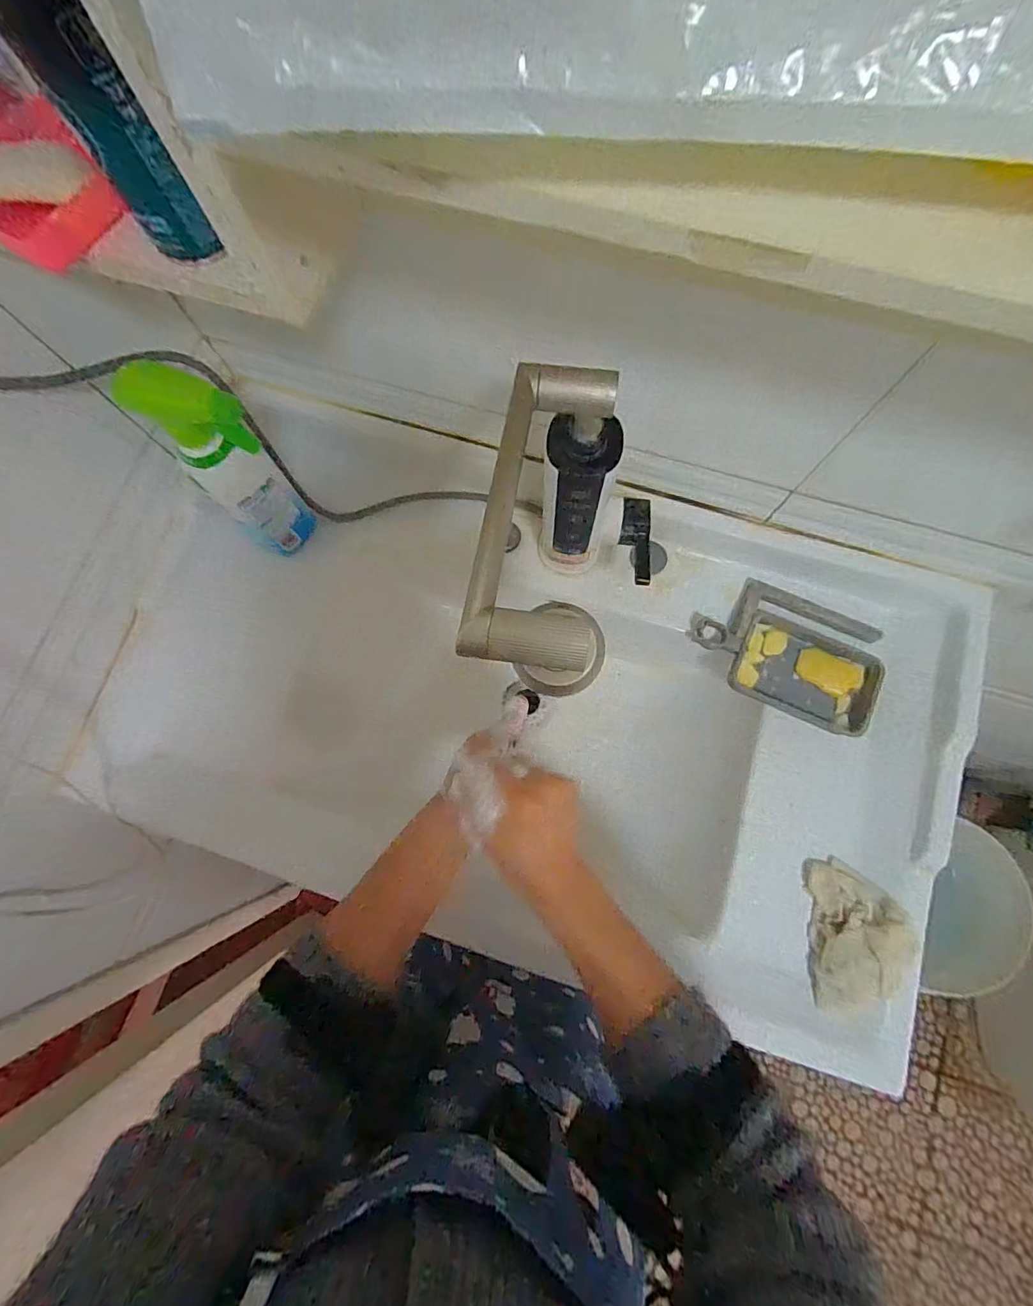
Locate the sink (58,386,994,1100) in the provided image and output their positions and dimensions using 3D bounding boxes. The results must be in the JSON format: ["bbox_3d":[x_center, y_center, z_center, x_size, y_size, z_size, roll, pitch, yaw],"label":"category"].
[{"bbox_3d":[-0.005,0.052,0.569,0.838,0.162,0.469,15,79,4],"label":"sink"}]

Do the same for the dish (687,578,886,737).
[{"bbox_3d":[0.273,-0.002,0.518,0.185,0.025,0.115,24,80,6],"label":"dish"}]

